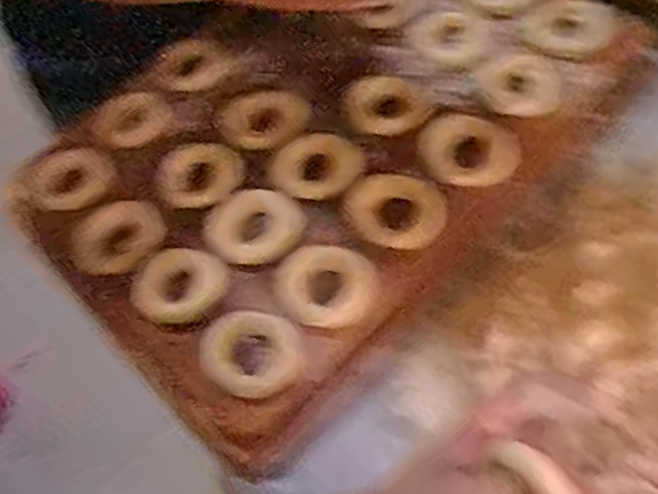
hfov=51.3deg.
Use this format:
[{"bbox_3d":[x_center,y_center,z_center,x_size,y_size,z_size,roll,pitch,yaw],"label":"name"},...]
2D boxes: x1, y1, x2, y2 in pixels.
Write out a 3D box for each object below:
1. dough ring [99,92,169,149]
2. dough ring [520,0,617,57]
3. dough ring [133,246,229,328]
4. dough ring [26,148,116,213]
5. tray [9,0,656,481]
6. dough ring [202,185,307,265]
[{"bbox_3d":[-0.210,-0.140,0.736,0.068,0.019,0.066,-7,59,-2],"label":"dough ring"},{"bbox_3d":[0.259,-0.239,0.737,0.089,0.018,0.077,29,64,18],"label":"dough ring"},{"bbox_3d":[-0.137,0.037,0.638,0.081,0.014,0.078,-1,59,1],"label":"dough ring"},{"bbox_3d":[-0.270,-0.070,0.712,0.083,0.021,0.067,-28,62,-14],"label":"dough ring"},{"bbox_3d":[0.005,-0.124,0.713,0.404,0.052,0.582,39,68,22],"label":"tray"},{"bbox_3d":[-0.072,-0.019,0.665,0.089,0.020,0.082,-1,59,1],"label":"dough ring"}]

